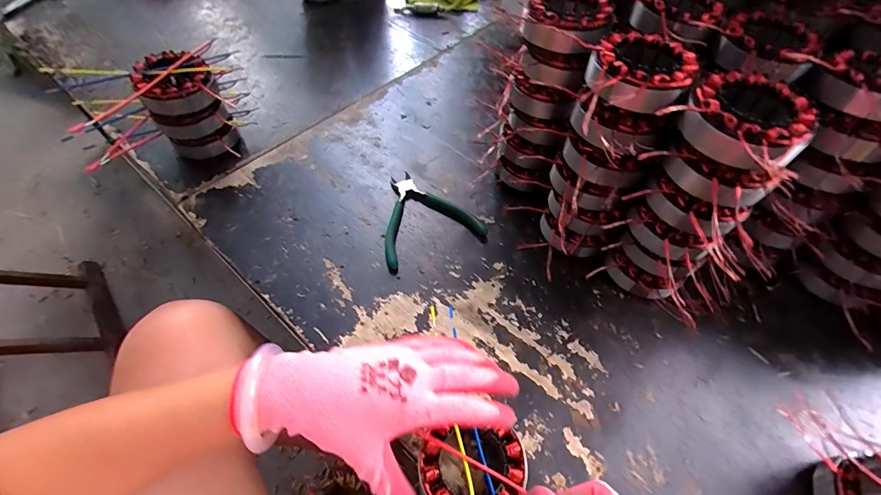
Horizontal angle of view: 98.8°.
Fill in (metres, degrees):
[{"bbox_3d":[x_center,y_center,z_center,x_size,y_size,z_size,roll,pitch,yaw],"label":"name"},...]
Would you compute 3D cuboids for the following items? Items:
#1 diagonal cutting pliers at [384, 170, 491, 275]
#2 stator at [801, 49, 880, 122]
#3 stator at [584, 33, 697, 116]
[{"bbox_3d":[-0.029,-0.046,0.500,0.132,0.010,0.133,-23,61,-15],"label":"diagonal cutting pliers"},{"bbox_3d":[0.393,-0.151,0.342,0.077,0.033,0.089,-32,63,-21],"label":"stator"},{"bbox_3d":[0.174,-0.155,0.337,0.080,0.038,0.077,1,56,-1],"label":"stator"}]

